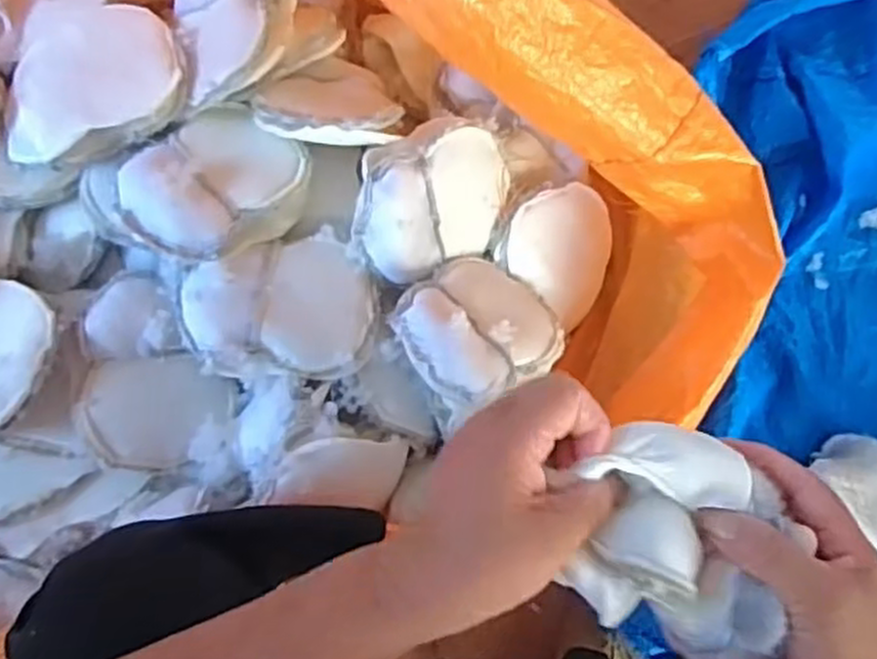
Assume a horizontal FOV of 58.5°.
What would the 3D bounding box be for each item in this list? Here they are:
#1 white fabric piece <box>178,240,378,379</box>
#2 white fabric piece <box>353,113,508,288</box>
[{"bbox_3d":[-0.149,-0.026,0.730,0.178,0.041,0.139,5,75,0],"label":"white fabric piece"},{"bbox_3d":[-0.003,-0.121,0.786,0.185,0.157,0.050,-40,34,-23],"label":"white fabric piece"}]

